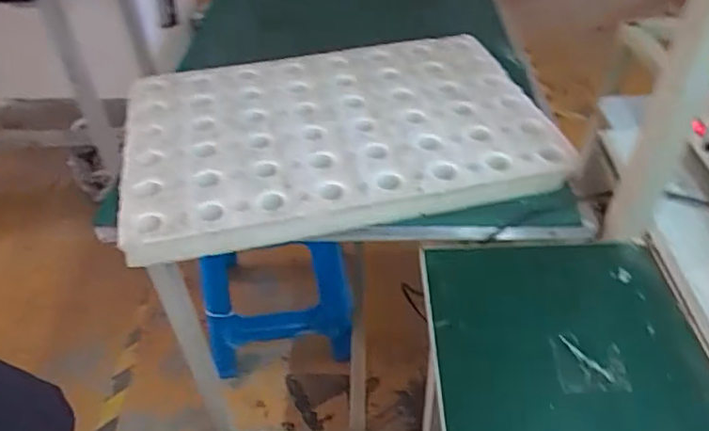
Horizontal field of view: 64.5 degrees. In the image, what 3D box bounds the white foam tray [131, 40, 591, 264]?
[{"bbox_3d":[-0.029,-0.122,0.780,0.547,0.041,0.386,-10,43,-8],"label":"white foam tray"}]

